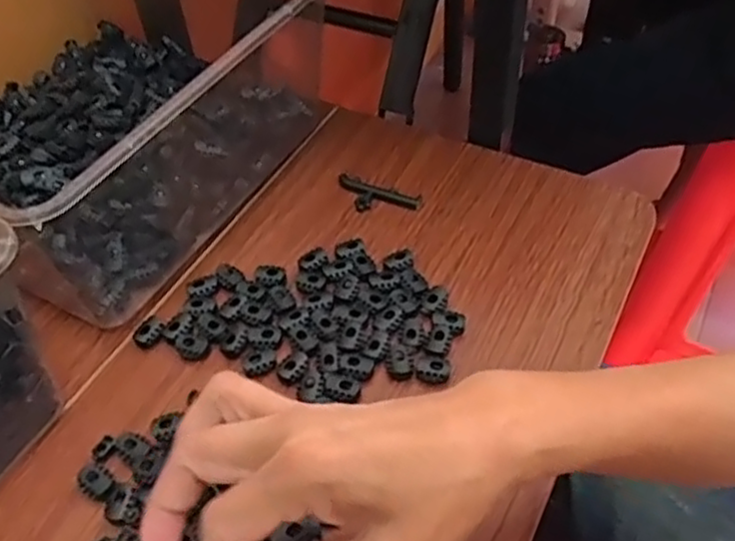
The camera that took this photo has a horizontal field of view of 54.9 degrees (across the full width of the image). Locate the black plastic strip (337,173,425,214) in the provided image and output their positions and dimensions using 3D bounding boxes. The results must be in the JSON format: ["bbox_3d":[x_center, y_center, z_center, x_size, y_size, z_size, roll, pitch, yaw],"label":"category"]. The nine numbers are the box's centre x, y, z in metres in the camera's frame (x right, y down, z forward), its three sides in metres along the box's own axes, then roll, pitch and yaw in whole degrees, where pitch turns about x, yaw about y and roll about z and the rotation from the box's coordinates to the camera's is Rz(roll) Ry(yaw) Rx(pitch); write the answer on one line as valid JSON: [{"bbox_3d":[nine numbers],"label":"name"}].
[{"bbox_3d":[0.006,-0.057,0.554,0.070,0.007,0.028,19,53,18],"label":"black plastic strip"}]

